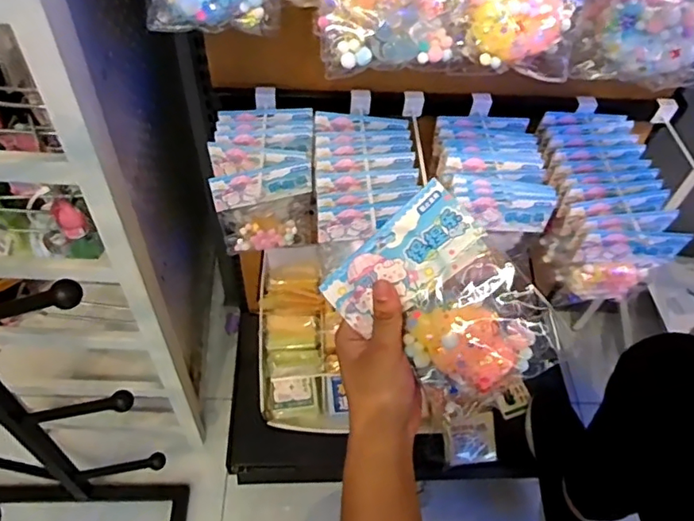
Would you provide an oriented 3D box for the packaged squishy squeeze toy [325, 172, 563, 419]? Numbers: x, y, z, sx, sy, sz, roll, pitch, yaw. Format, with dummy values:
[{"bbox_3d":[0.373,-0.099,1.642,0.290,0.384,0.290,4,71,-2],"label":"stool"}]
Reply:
[{"bbox_3d":[0.079,0.039,0.443,0.124,0.033,0.164,-43,88,3],"label":"packaged squishy squeeze toy"}]

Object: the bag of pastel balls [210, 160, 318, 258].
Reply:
[{"bbox_3d":[-0.113,-0.073,0.755,0.129,0.139,0.056,-15,56,-15],"label":"bag of pastel balls"}]

